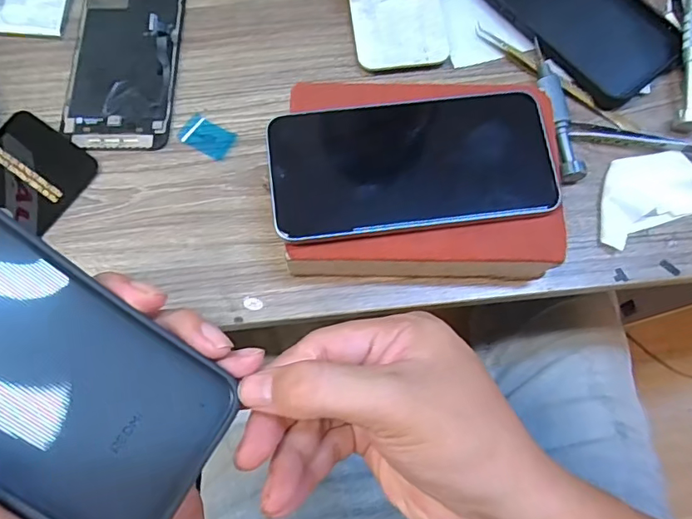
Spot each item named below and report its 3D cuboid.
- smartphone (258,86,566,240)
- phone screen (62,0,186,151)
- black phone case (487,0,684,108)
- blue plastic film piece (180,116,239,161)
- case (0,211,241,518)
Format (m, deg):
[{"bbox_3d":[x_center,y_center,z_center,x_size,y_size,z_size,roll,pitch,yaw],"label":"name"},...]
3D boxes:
[{"bbox_3d":[0.038,-0.057,0.297,0.161,0.009,0.080,-6,75,-1],"label":"smartphone"},{"bbox_3d":[-0.159,-0.151,0.367,0.074,0.013,0.154,0,75,0],"label":"phone screen"},{"bbox_3d":[0.162,-0.187,0.372,0.088,0.007,0.161,-37,78,-9],"label":"black phone case"},{"bbox_3d":[-0.095,-0.085,0.354,0.037,0.004,0.023,30,77,8],"label":"blue plastic film piece"},{"bbox_3d":[-0.123,0.036,0.192,0.164,0.012,0.077,40,55,-14],"label":"case"}]

